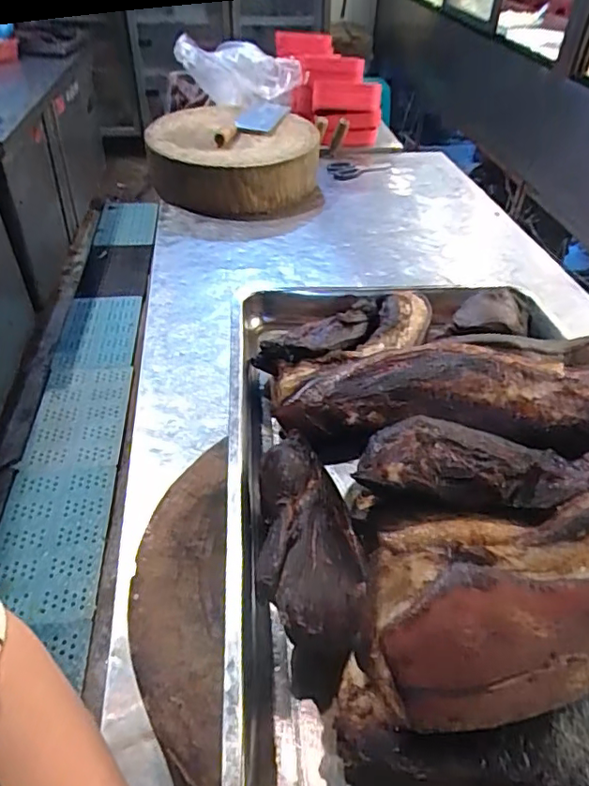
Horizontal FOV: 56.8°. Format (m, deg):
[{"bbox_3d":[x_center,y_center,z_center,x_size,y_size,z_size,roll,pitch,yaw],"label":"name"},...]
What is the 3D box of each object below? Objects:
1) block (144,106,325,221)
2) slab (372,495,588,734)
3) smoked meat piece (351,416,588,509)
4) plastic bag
[{"bbox_3d":[-0.135,-0.537,1.251,0.379,0.157,0.367,2,43,-2],"label":"block"},{"bbox_3d":[0.141,0.118,0.317,0.194,0.072,0.106,-4,44,-8],"label":"slab"},{"bbox_3d":[0.151,0.053,0.408,0.200,0.032,0.057,4,43,0],"label":"smoked meat piece"},{"bbox_3d":[-0.138,-0.777,1.327,0.299,0.155,0.181,0,43,-4],"label":"plastic bag"}]

